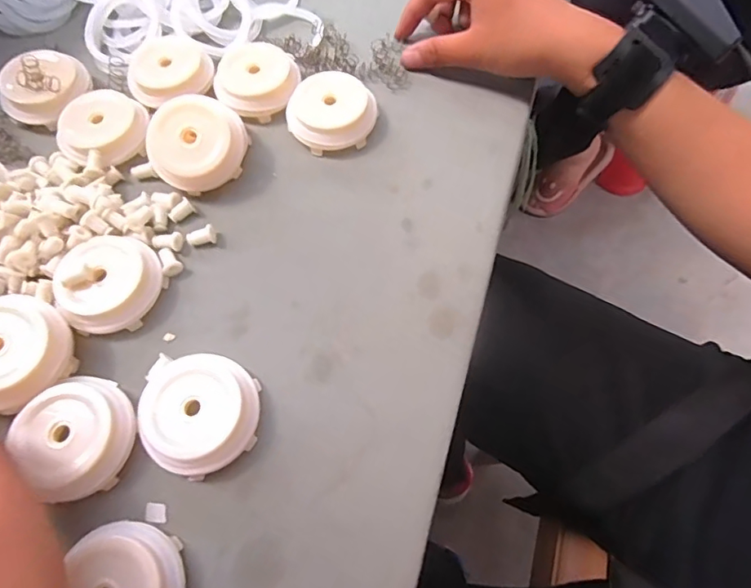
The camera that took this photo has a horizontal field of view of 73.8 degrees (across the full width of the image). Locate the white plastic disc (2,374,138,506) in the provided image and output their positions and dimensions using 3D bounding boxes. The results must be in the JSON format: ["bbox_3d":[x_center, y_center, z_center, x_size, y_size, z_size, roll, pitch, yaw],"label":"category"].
[{"bbox_3d":[-0.145,0.069,0.243,0.048,0.019,0.051,0,65,1],"label":"white plastic disc"}]

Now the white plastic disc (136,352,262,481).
[{"bbox_3d":[-0.088,0.059,0.250,0.056,0.019,0.058,-7,65,-2],"label":"white plastic disc"}]

